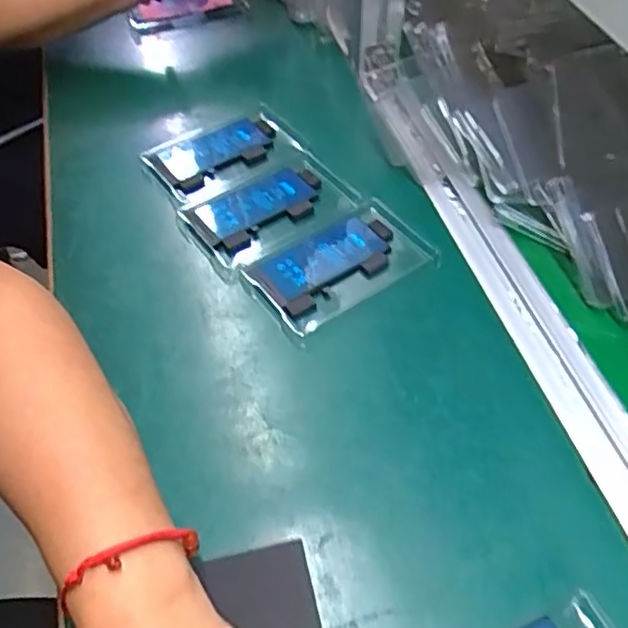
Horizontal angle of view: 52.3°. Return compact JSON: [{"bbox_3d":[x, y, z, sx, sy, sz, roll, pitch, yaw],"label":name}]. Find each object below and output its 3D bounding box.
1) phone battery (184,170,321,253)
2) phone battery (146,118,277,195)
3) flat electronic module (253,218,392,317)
[{"bbox_3d":[-0.043,-0.087,0.507,0.105,0.005,0.055,-25,55,-20],"label":"phone battery"},{"bbox_3d":[-0.083,-0.141,0.552,0.104,0.005,0.064,-31,57,-24],"label":"phone battery"},{"bbox_3d":[0.011,-0.040,0.471,0.102,0.006,0.054,-30,56,-23],"label":"flat electronic module"}]

